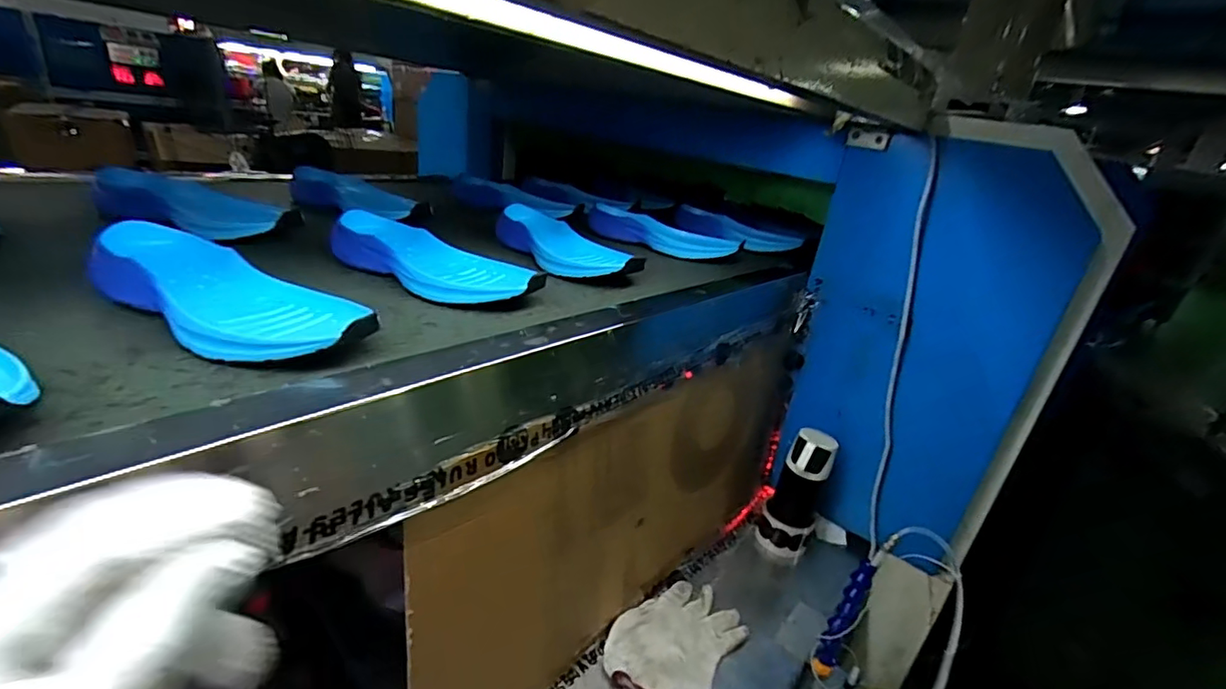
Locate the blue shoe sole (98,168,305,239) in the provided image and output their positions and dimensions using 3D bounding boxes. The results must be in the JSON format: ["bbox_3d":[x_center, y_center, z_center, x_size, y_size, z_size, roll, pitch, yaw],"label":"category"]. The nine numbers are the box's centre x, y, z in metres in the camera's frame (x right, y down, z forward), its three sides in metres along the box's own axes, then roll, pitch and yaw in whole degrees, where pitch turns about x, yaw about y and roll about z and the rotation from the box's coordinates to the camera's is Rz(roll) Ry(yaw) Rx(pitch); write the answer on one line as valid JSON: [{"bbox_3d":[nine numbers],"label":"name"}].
[{"bbox_3d":[-0.489,-0.161,0.629,0.264,0.037,0.099,15,24,15],"label":"blue shoe sole"}]

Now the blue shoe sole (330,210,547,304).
[{"bbox_3d":[-0.188,-0.085,0.563,0.246,0.047,0.088,15,24,17],"label":"blue shoe sole"}]

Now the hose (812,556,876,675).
[{"bbox_3d":[0.283,0.337,0.664,0.027,0.153,0.019,26,5,37],"label":"hose"}]

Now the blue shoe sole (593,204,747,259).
[{"bbox_3d":[0.078,-0.180,0.880,0.254,0.040,0.071,17,24,20],"label":"blue shoe sole"}]

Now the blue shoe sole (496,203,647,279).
[{"bbox_3d":[-0.062,-0.130,0.696,0.079,0.041,0.244,-10,29,-36],"label":"blue shoe sole"}]

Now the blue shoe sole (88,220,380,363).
[{"bbox_3d":[-0.291,-0.037,0.403,0.231,0.053,0.079,17,25,21],"label":"blue shoe sole"}]

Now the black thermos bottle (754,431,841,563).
[{"bbox_3d":[0.285,0.236,0.855,0.062,0.217,0.073,-5,26,-28],"label":"black thermos bottle"}]

